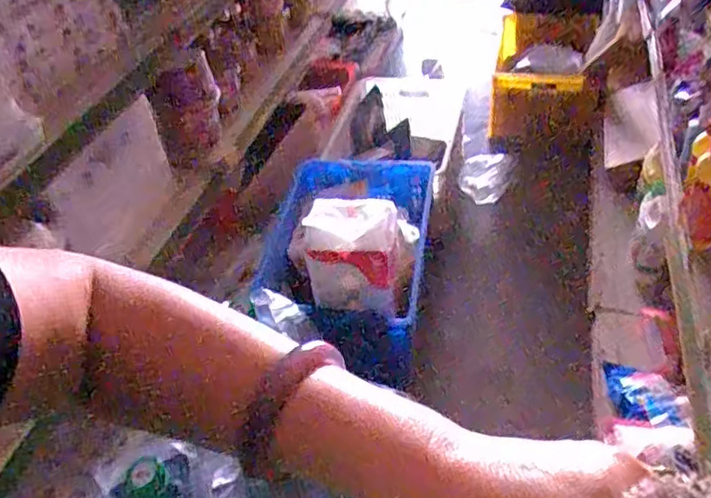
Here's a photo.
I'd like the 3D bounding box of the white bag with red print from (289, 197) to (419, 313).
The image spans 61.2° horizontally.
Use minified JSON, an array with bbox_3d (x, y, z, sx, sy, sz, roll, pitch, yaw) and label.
[{"bbox_3d":[-0.002,0.011,1.352,0.236,0.173,0.210,6,45,13],"label":"white bag with red print"}]

